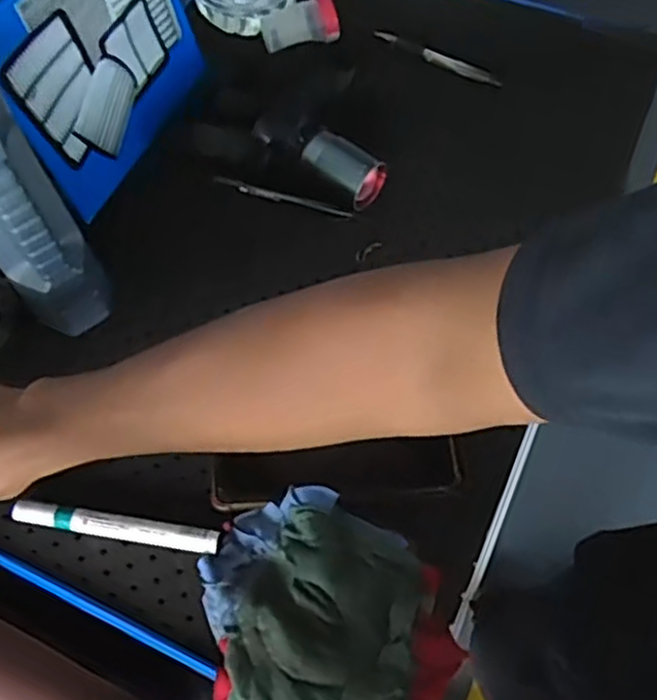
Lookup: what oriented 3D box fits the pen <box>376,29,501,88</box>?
[{"bbox_3d":[0.103,-0.276,0.690,0.132,0.014,0.012,29,67,17],"label":"pen"}]

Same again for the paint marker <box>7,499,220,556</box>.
[{"bbox_3d":[-0.144,0.118,0.493,0.142,0.011,0.015,7,63,7],"label":"paint marker"}]

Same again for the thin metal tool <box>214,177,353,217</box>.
[{"bbox_3d":[-0.038,-0.129,0.619,0.120,0.009,0.008,15,64,11],"label":"thin metal tool"}]

